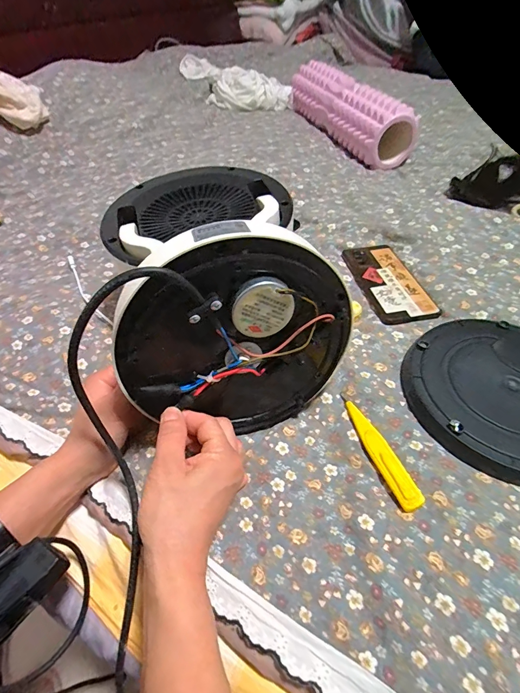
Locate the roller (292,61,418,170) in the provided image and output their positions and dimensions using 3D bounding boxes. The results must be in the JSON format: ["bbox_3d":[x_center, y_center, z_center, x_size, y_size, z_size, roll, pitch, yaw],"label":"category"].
[{"bbox_3d":[0.208,-0.584,0.898,0.108,0.109,0.420,-16,49,-15],"label":"roller"}]

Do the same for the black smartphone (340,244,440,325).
[{"bbox_3d":[0.177,-0.091,0.503,0.079,0.009,0.164,-8,47,-7],"label":"black smartphone"}]

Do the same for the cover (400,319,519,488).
[{"bbox_3d":[0.242,0.045,0.356,0.185,0.020,0.181,0,47,0],"label":"cover"}]

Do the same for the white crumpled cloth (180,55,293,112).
[{"bbox_3d":[-0.102,-0.820,1.104,0.201,0.069,0.475,-20,50,-18],"label":"white crumpled cloth"}]

